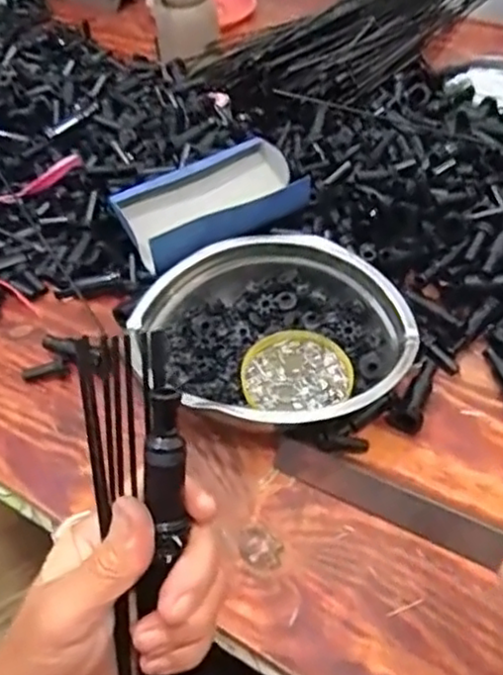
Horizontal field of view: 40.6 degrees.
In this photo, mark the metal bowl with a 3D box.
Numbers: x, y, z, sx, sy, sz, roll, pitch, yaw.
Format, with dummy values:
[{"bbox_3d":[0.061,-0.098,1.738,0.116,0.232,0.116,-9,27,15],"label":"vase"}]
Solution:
[{"bbox_3d":[0.016,-0.001,0.540,0.211,0.050,0.197,30,57,27],"label":"metal bowl"}]

